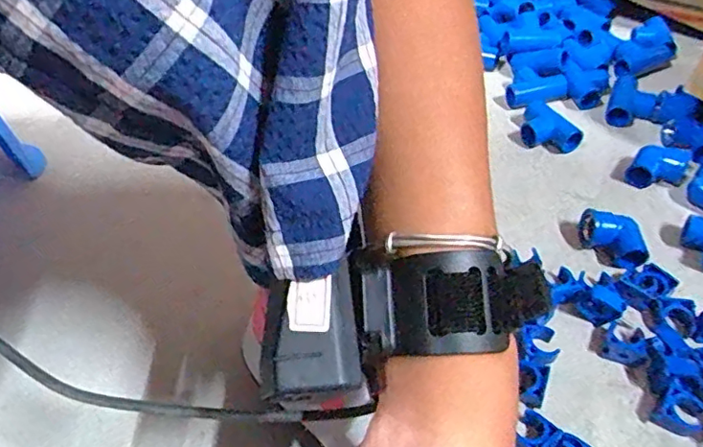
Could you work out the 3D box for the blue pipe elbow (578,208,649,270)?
[{"bbox_3d":[0.220,0.014,0.481,0.051,0.029,0.037,11,49,13],"label":"blue pipe elbow"}]

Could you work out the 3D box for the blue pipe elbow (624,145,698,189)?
[{"bbox_3d":[0.291,-0.050,0.539,0.050,0.026,0.052,27,54,26],"label":"blue pipe elbow"}]

